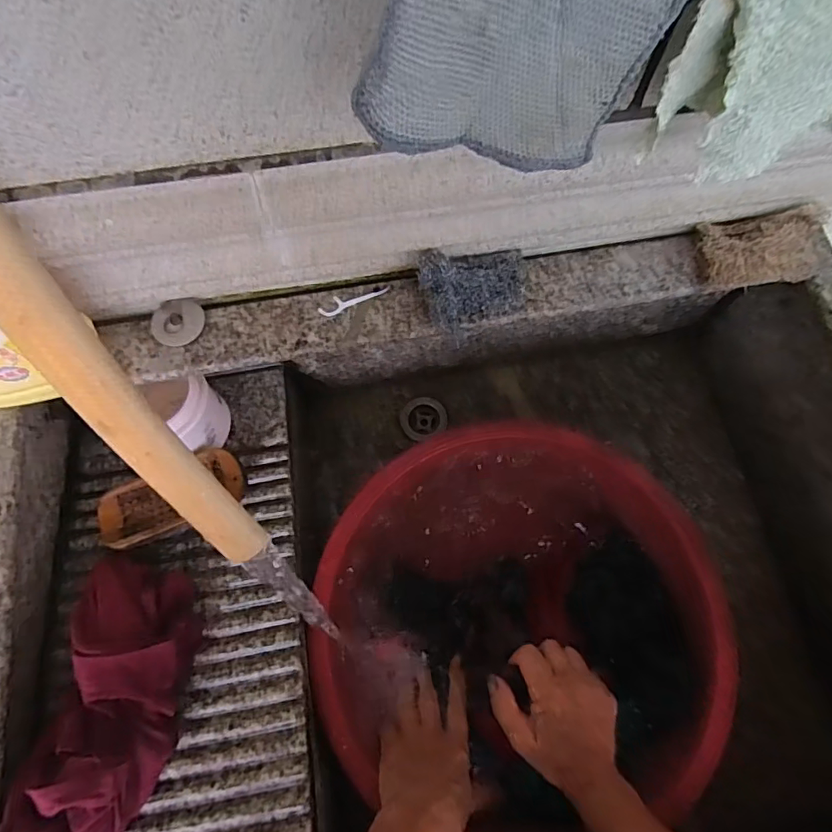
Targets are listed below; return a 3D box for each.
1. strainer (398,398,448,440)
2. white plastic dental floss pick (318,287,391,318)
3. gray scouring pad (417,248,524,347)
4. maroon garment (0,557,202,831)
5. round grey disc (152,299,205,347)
[{"bbox_3d":[0.009,0.002,0.686,0.058,0.016,0.053,0,73,0],"label":"strainer"},{"bbox_3d":[-0.058,-0.110,0.491,0.067,0.004,0.018,-26,74,-8],"label":"white plastic dental floss pick"},{"bbox_3d":[0.051,-0.116,0.475,0.095,0.022,0.063,-10,108,-10],"label":"gray scouring pad"},{"bbox_3d":[-0.236,0.226,0.407,0.093,0.068,0.222,3,57,1],"label":"maroon garment"},{"bbox_3d":[-0.213,-0.085,0.475,0.043,0.010,0.044,0,73,0],"label":"round grey disc"}]

